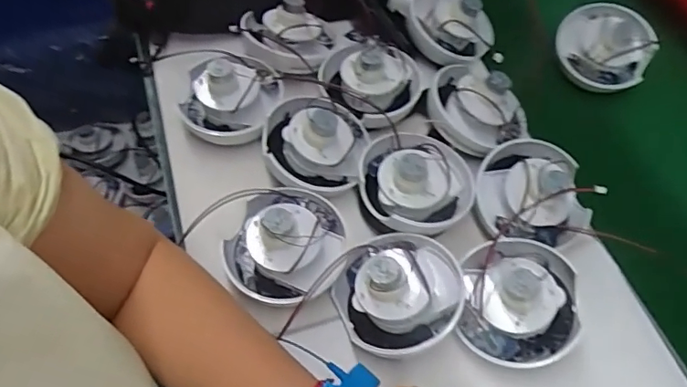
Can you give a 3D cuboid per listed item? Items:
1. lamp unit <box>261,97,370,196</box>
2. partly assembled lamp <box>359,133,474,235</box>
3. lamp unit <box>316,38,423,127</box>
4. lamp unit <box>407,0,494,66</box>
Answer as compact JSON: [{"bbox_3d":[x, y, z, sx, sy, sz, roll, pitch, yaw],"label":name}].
[{"bbox_3d":[-0.026,-0.057,0.488,0.101,0.049,0.107,4,57,-2],"label":"lamp unit"},{"bbox_3d":[0.070,-0.019,0.473,0.102,0.047,0.104,11,57,3],"label":"partly assembled lamp"},{"bbox_3d":[0.032,-0.125,0.538,0.107,0.051,0.099,2,57,-3],"label":"lamp unit"},{"bbox_3d":[0.121,-0.190,0.587,0.102,0.055,0.091,16,58,7],"label":"lamp unit"}]

